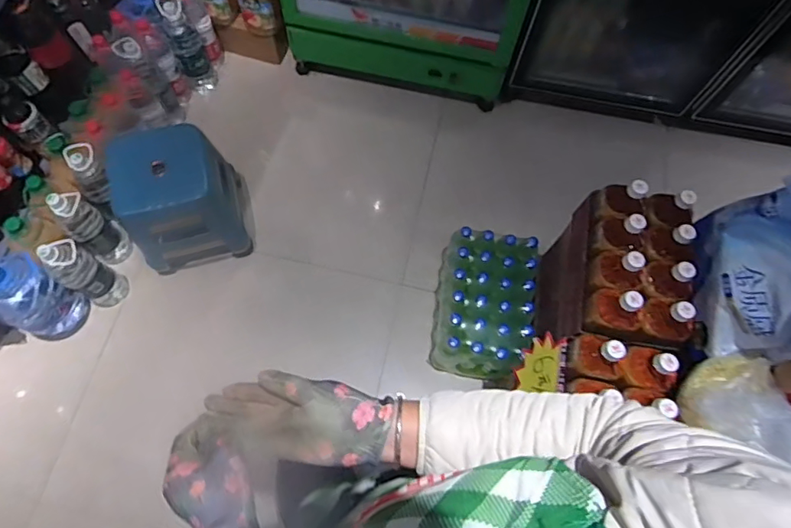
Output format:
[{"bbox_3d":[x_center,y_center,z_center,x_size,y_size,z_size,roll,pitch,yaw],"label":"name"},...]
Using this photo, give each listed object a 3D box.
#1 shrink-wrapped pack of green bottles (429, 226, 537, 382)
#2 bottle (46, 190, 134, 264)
[{"bbox_3d":[0.238,0.117,1.394,0.243,0.227,0.371,12,69,2],"label":"shrink-wrapped pack of green bottles"},{"bbox_3d":[-0.842,-0.102,1.395,0.090,0.312,0.096,1,69,-2],"label":"bottle"}]

